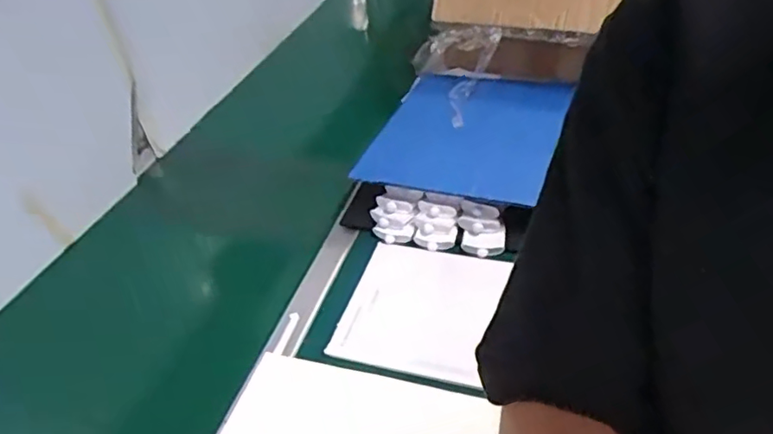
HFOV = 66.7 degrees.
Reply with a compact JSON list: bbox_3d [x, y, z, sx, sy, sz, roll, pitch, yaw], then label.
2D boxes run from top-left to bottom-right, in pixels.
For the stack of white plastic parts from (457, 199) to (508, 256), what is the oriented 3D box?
[{"bbox_3d":[0.135,0.014,0.830,0.061,0.038,0.077,-5,40,2],"label":"stack of white plastic parts"}]

